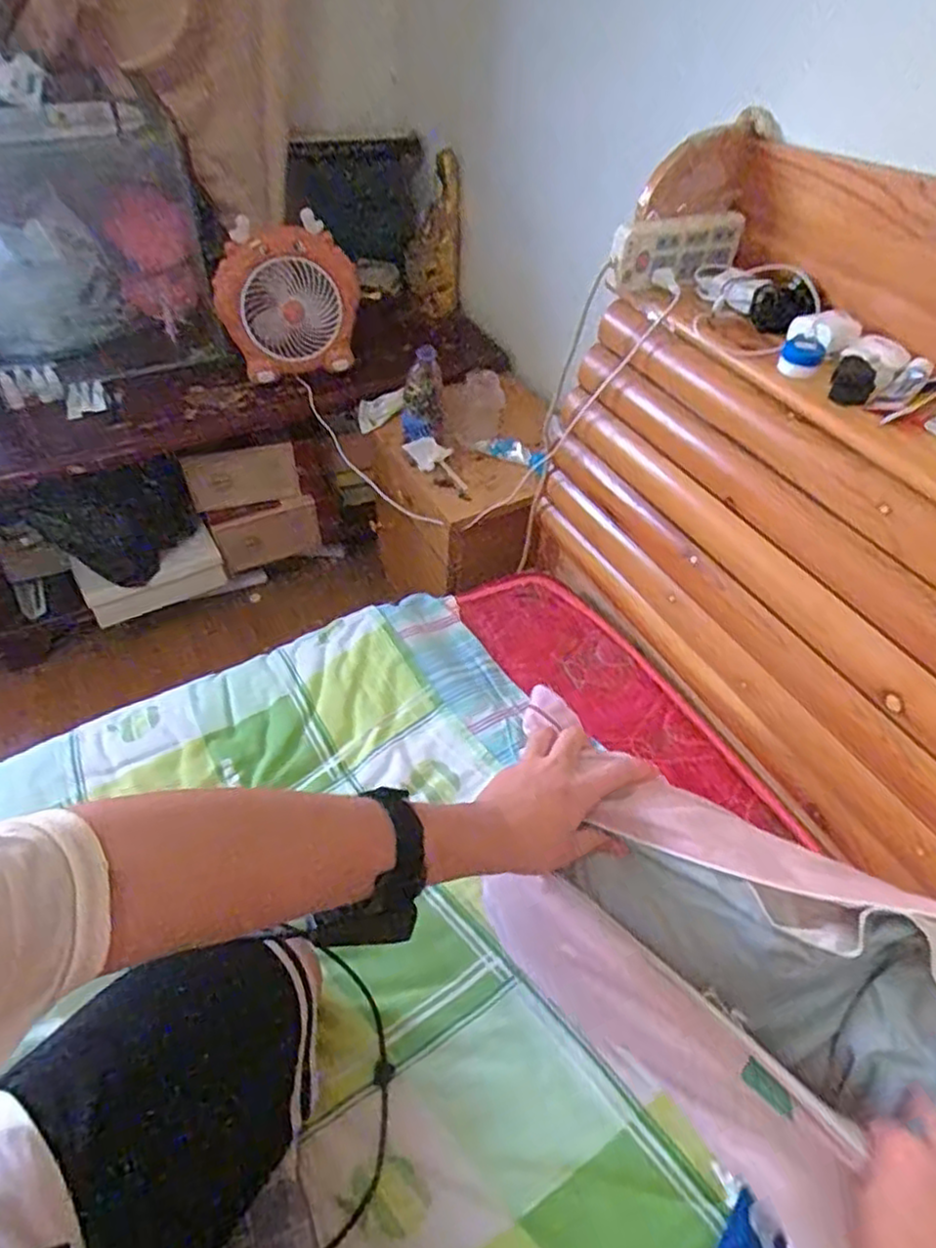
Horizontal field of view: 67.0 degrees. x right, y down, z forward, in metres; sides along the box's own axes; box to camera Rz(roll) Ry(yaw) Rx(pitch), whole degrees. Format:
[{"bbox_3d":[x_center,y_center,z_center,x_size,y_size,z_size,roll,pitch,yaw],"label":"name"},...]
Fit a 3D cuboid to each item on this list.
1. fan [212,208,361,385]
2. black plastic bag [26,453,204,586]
[{"bbox_3d":[-0.329,-0.604,1.315,0.260,0.236,0.151,-13,50,-13],"label":"fan"},{"bbox_3d":[-0.663,-0.183,1.357,0.278,0.216,0.090,-27,54,-24],"label":"black plastic bag"}]

